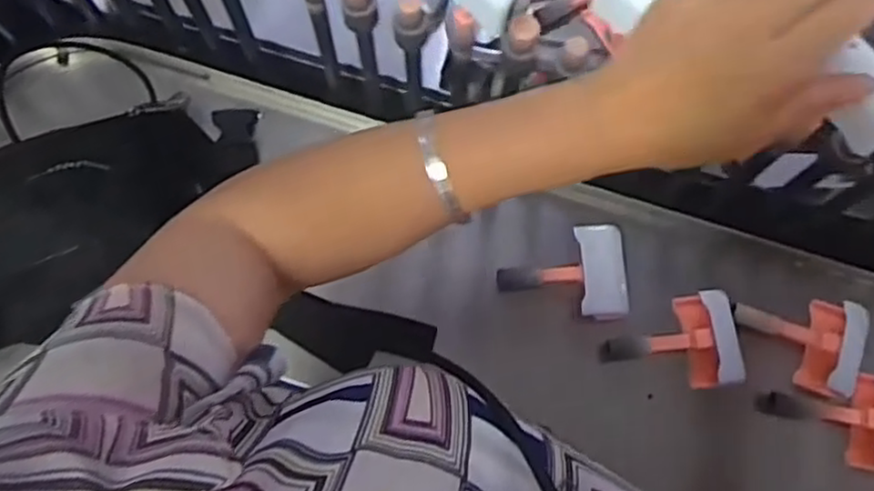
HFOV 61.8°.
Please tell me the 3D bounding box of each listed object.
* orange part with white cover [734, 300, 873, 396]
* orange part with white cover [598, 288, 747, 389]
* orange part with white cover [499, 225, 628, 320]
[{"bbox_3d":[0.292,0.072,0.595,0.103,0.029,0.075,19,76,6],"label":"orange part with white cover"},{"bbox_3d":[0.184,0.079,0.585,0.109,0.029,0.073,-7,75,-1],"label":"orange part with white cover"},{"bbox_3d":[0.104,0.024,0.609,0.105,0.030,0.079,-4,75,-1],"label":"orange part with white cover"}]

